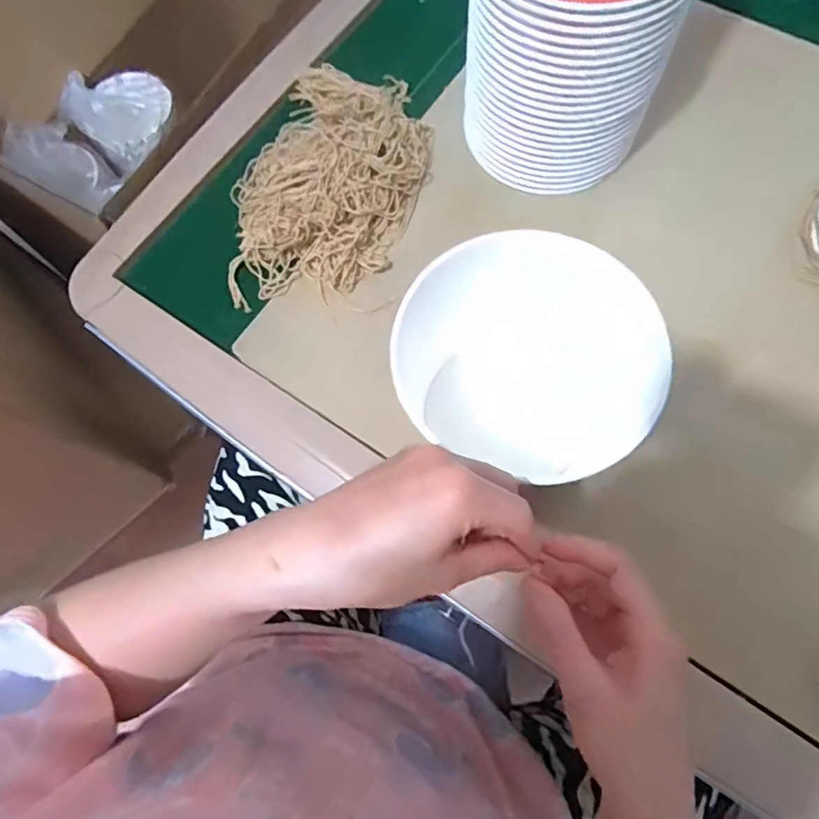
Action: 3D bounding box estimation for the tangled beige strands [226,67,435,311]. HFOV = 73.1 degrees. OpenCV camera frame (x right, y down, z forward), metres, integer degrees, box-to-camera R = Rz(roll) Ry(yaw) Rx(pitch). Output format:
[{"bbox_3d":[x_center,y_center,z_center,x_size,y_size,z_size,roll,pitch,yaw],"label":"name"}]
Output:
[{"bbox_3d":[-0.075,-0.221,0.516,0.165,0.056,0.276,17,73,8],"label":"tangled beige strands"}]

